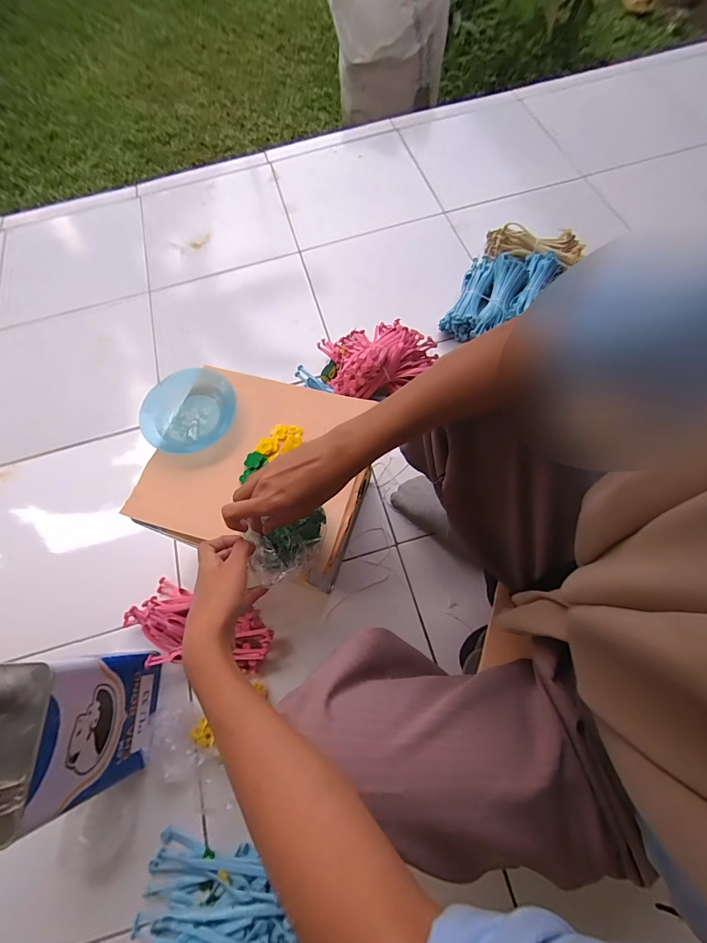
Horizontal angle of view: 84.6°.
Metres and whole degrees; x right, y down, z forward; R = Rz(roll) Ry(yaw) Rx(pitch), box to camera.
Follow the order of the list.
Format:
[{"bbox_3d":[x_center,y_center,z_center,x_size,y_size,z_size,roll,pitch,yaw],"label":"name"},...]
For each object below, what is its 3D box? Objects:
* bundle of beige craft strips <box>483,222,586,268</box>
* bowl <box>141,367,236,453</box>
[{"bbox_3d":[0.413,-0.518,0.900,0.211,0.056,0.082,15,69,10],"label":"bundle of beige craft strips"},{"bbox_3d":[-0.229,-0.084,0.539,0.129,0.026,0.126,-1,68,3],"label":"bowl"}]

